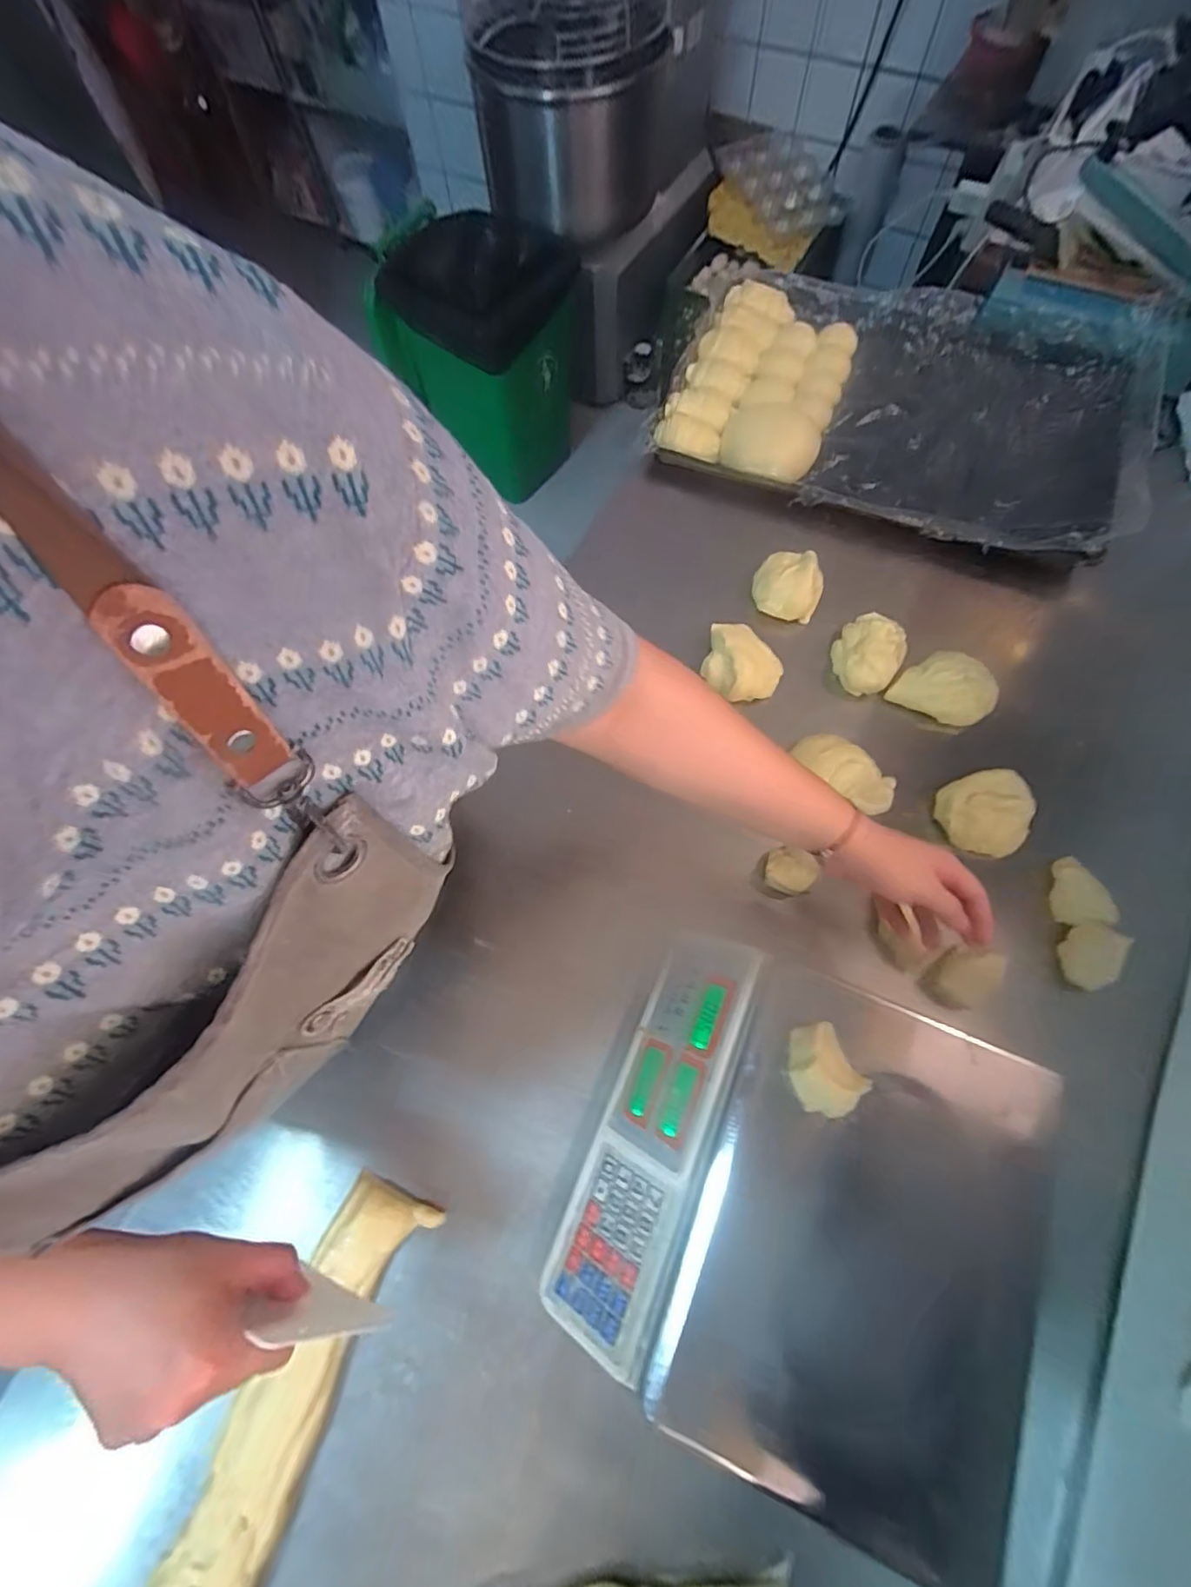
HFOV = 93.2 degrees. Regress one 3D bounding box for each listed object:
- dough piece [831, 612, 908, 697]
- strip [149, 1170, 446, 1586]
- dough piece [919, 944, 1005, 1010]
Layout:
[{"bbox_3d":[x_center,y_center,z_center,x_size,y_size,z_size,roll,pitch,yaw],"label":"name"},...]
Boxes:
[{"bbox_3d":[0.352,-0.184,0.727,0.084,0.052,0.109,35,76,13],"label":"dough piece"},{"bbox_3d":[-0.246,0.497,0.458,0.082,0.034,0.313,24,73,10],"label":"strip"},{"bbox_3d":[0.361,0.184,0.552,0.066,0.053,0.047,-32,72,-16],"label":"dough piece"}]

